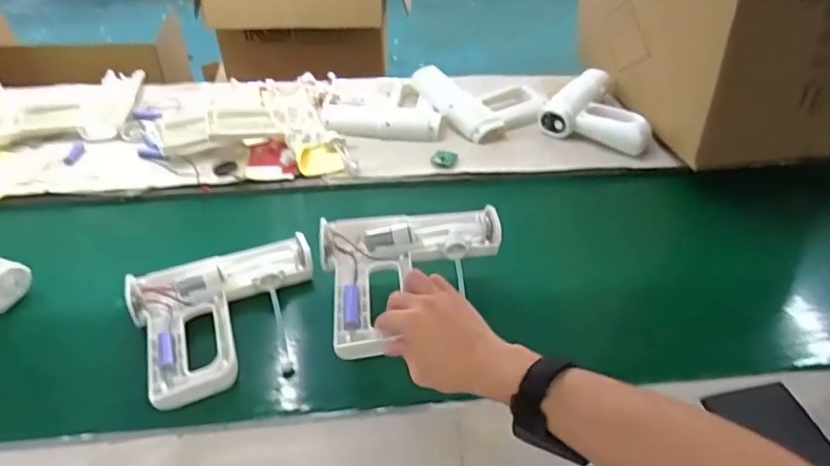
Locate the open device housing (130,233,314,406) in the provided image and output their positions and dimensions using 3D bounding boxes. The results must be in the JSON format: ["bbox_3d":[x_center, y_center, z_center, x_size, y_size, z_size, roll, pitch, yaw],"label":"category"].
[{"bbox_3d":[-0.209,0.096,0.673,0.215,0.053,0.183,-18,44,-20],"label":"open device housing"}]

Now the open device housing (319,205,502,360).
[{"bbox_3d":[0.006,0.038,0.643,0.210,0.035,0.189,-8,42,-10],"label":"open device housing"}]

